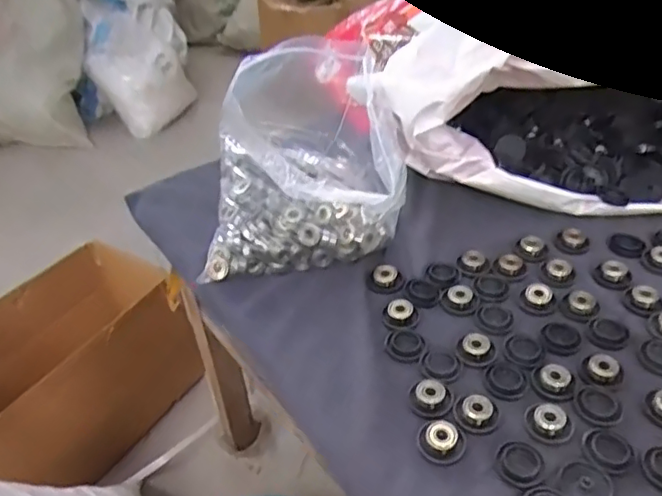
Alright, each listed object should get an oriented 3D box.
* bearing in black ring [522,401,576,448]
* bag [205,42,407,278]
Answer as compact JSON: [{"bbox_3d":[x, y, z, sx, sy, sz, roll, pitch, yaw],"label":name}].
[{"bbox_3d":[0.156,0.125,0.424,0.033,0.009,0.029,17,43,23],"label":"bearing in black ring"},{"bbox_3d":[-0.028,-0.083,0.578,0.187,0.150,0.162,0,39,4],"label":"bag"}]

